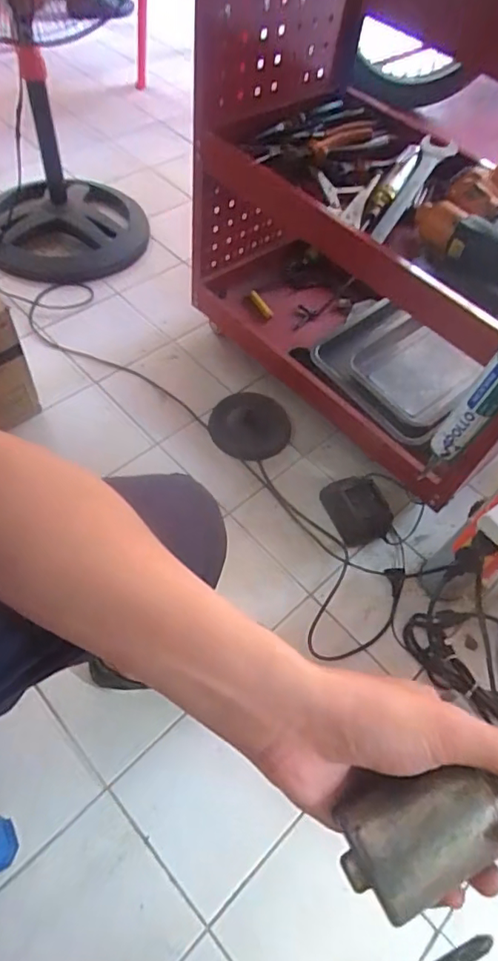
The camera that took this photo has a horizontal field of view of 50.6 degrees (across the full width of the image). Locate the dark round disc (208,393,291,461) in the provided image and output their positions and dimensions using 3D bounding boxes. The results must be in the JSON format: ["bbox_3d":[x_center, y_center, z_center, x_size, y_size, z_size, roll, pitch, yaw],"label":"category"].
[{"bbox_3d":[0.000,-0.112,1.040,0.150,0.043,0.147,3,57,-5],"label":"dark round disc"}]

